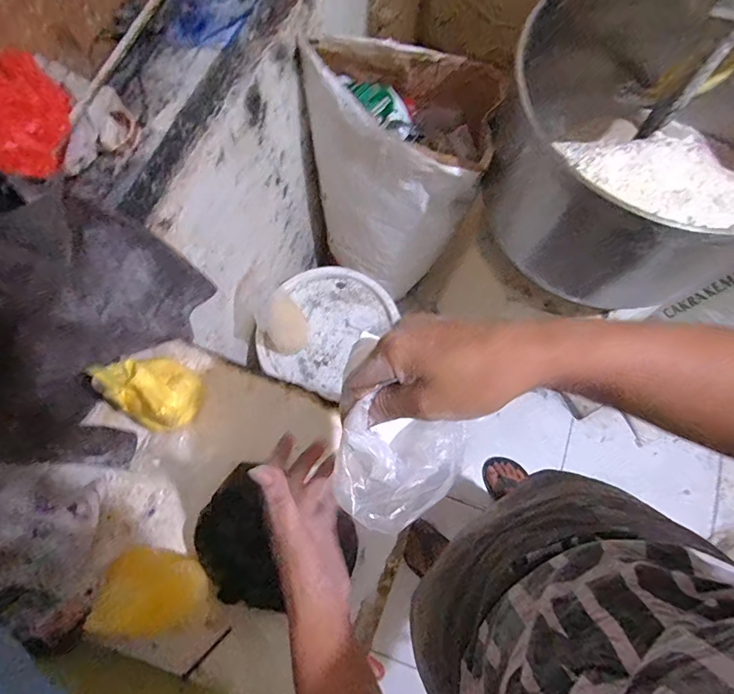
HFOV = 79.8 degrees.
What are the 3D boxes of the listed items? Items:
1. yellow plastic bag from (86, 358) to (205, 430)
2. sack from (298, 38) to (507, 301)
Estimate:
[{"bbox_3d":[-0.243,0.049,0.499,0.106,0.070,0.080,22,74,7],"label":"yellow plastic bag"},{"bbox_3d":[0.046,-0.331,0.896,0.321,0.421,0.253,7,73,3],"label":"sack"}]

